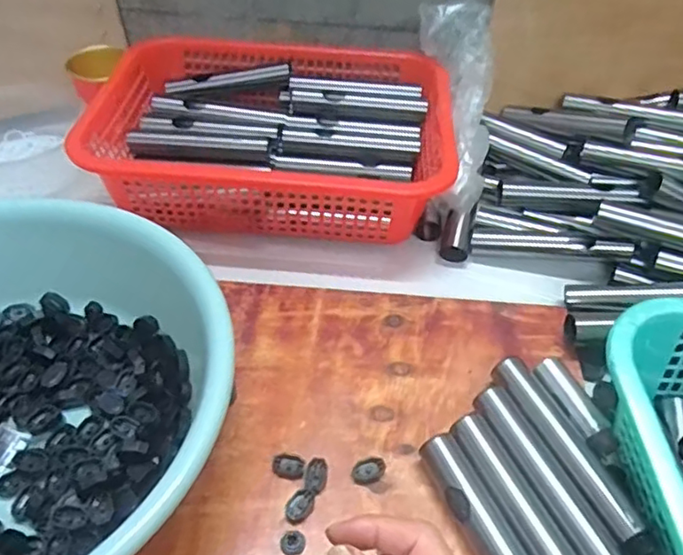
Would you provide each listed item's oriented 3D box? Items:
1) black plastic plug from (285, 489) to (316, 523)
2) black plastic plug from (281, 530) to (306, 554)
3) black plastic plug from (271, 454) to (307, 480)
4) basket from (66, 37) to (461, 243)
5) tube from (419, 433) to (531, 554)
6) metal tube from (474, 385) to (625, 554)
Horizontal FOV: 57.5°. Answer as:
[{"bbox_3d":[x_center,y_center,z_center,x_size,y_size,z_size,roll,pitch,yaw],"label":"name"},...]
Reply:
[{"bbox_3d":[-0.027,0.146,0.401,0.016,0.004,0.022,22,50,17],"label":"black plastic plug"},{"bbox_3d":[-0.030,0.166,0.389,0.015,0.005,0.016,1,48,-1],"label":"black plastic plug"},{"bbox_3d":[-0.036,0.129,0.423,0.022,0.004,0.017,11,48,8],"label":"black plastic plug"},{"bbox_3d":[-0.063,-0.150,0.631,0.330,0.078,0.239,3,47,1],"label":"basket"},{"bbox_3d":[0.096,0.165,0.381,0.027,0.020,0.150,-18,51,-18],"label":"tube"},{"bbox_3d":[0.136,0.141,0.410,0.027,0.025,0.150,-18,51,-18],"label":"metal tube"}]

